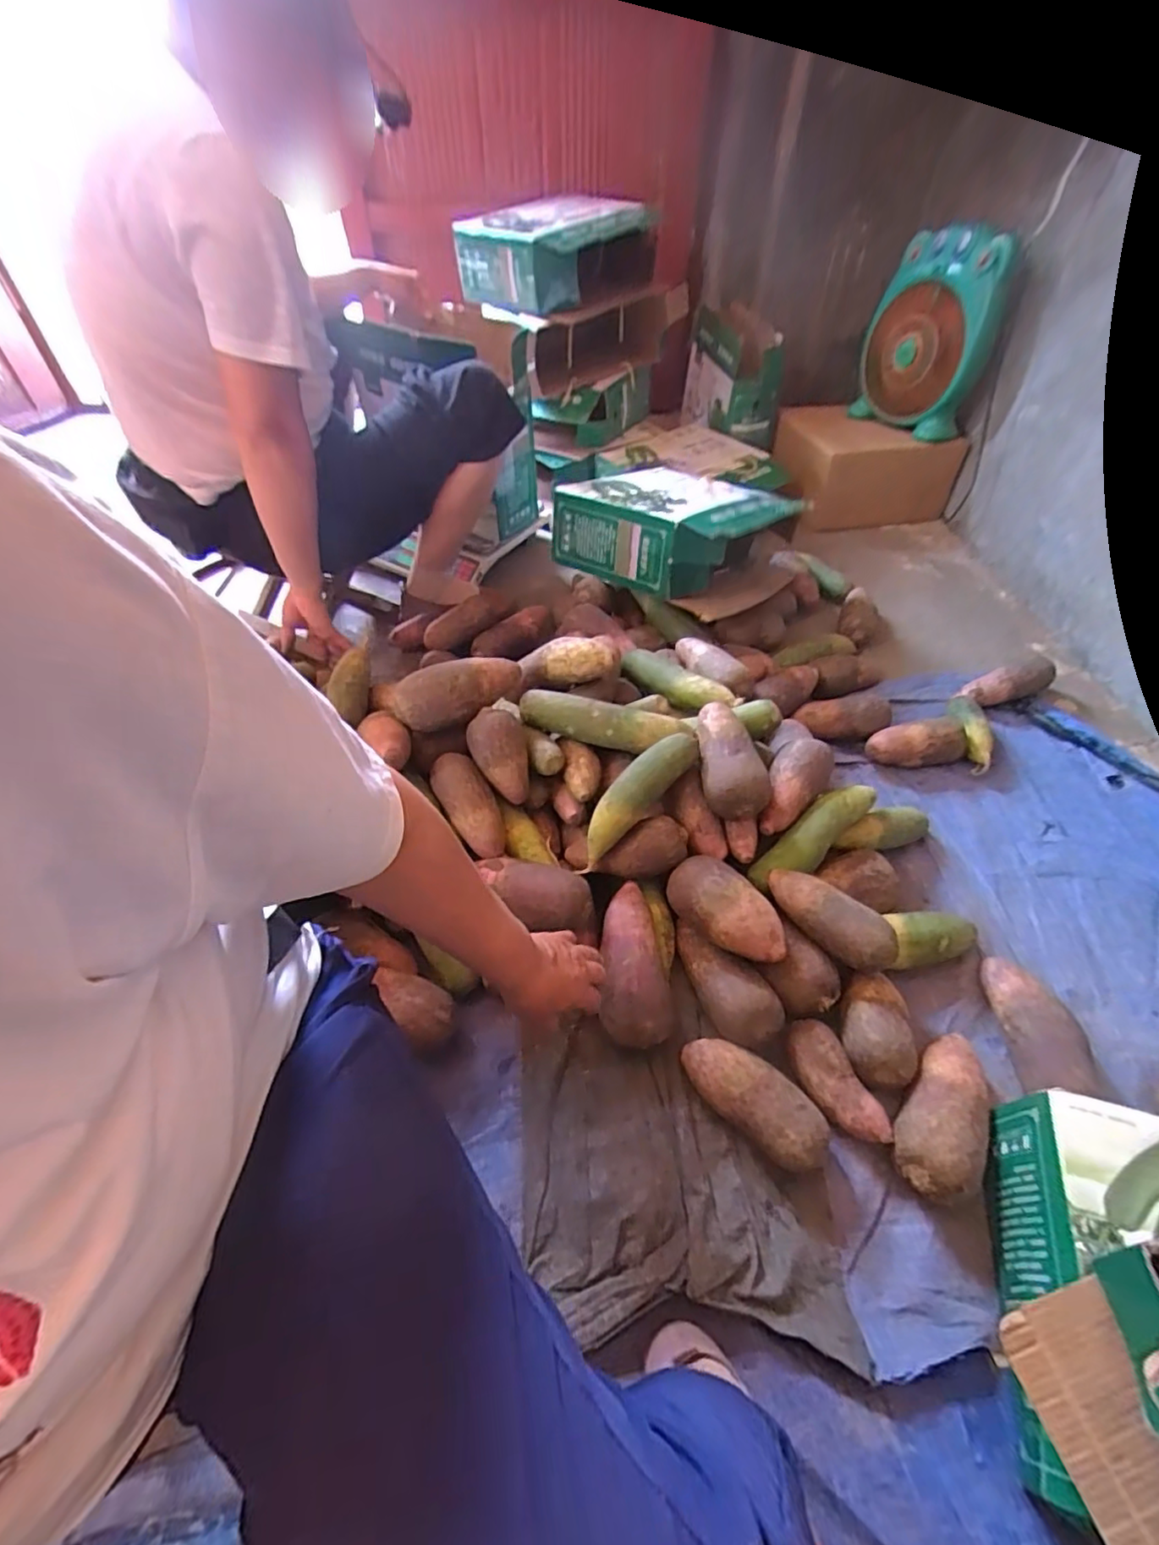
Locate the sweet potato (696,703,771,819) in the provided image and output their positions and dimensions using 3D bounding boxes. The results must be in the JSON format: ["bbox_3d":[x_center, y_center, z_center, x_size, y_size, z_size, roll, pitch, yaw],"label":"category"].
[{"bbox_3d":[0.190,-0.016,0.771,0.076,0.070,0.156,-17,53,11],"label":"sweet potato"}]

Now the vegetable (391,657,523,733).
[{"bbox_3d":[-0.152,-0.106,0.783,0.173,0.072,0.065,-21,52,-17],"label":"vegetable"}]

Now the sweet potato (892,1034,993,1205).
[{"bbox_3d":[0.370,0.345,0.610,0.071,0.075,0.165,31,56,24],"label":"sweet potato"}]

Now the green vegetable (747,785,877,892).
[{"bbox_3d":[0.302,0.078,0.764,0.210,0.047,0.057,-37,57,-8],"label":"green vegetable"}]

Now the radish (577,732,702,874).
[{"bbox_3d":[0.067,0.029,0.741,0.049,0.057,0.211,40,86,29],"label":"radish"}]

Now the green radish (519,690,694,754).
[{"bbox_3d":[0.032,-0.067,0.802,0.228,0.048,0.051,11,50,9],"label":"green radish"}]

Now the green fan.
[{"bbox_3d":[0.722,-0.889,1.242,0.239,0.355,0.131,19,51,15],"label":"green fan"}]

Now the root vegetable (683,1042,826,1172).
[{"bbox_3d":[0.179,0.342,0.627,0.153,0.061,0.066,34,57,25],"label":"root vegetable"}]

